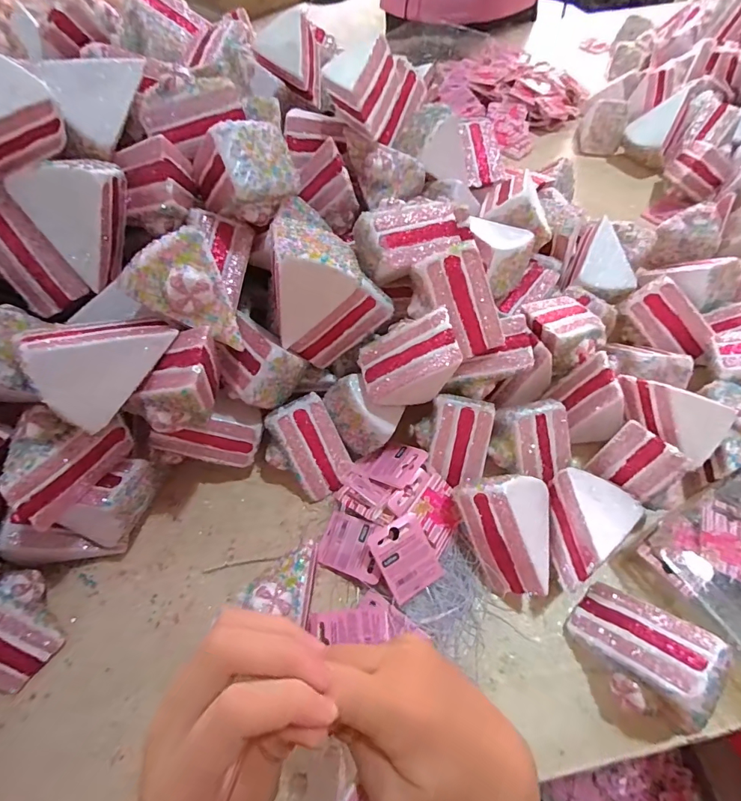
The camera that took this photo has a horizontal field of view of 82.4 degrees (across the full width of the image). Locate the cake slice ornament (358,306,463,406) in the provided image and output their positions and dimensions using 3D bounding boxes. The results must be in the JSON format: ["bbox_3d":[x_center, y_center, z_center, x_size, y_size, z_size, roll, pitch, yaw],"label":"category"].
[{"bbox_3d":[0.038,-0.029,0.342,0.085,0.041,0.059,-26,69,31],"label":"cake slice ornament"}]

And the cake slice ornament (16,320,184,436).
[{"bbox_3d":[-0.177,-0.020,0.281,0.088,0.067,0.038,-23,37,-36],"label":"cake slice ornament"}]

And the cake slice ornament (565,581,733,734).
[{"bbox_3d":[0.184,0.172,0.287,0.079,0.059,0.065,37,67,21],"label":"cake slice ornament"}]

